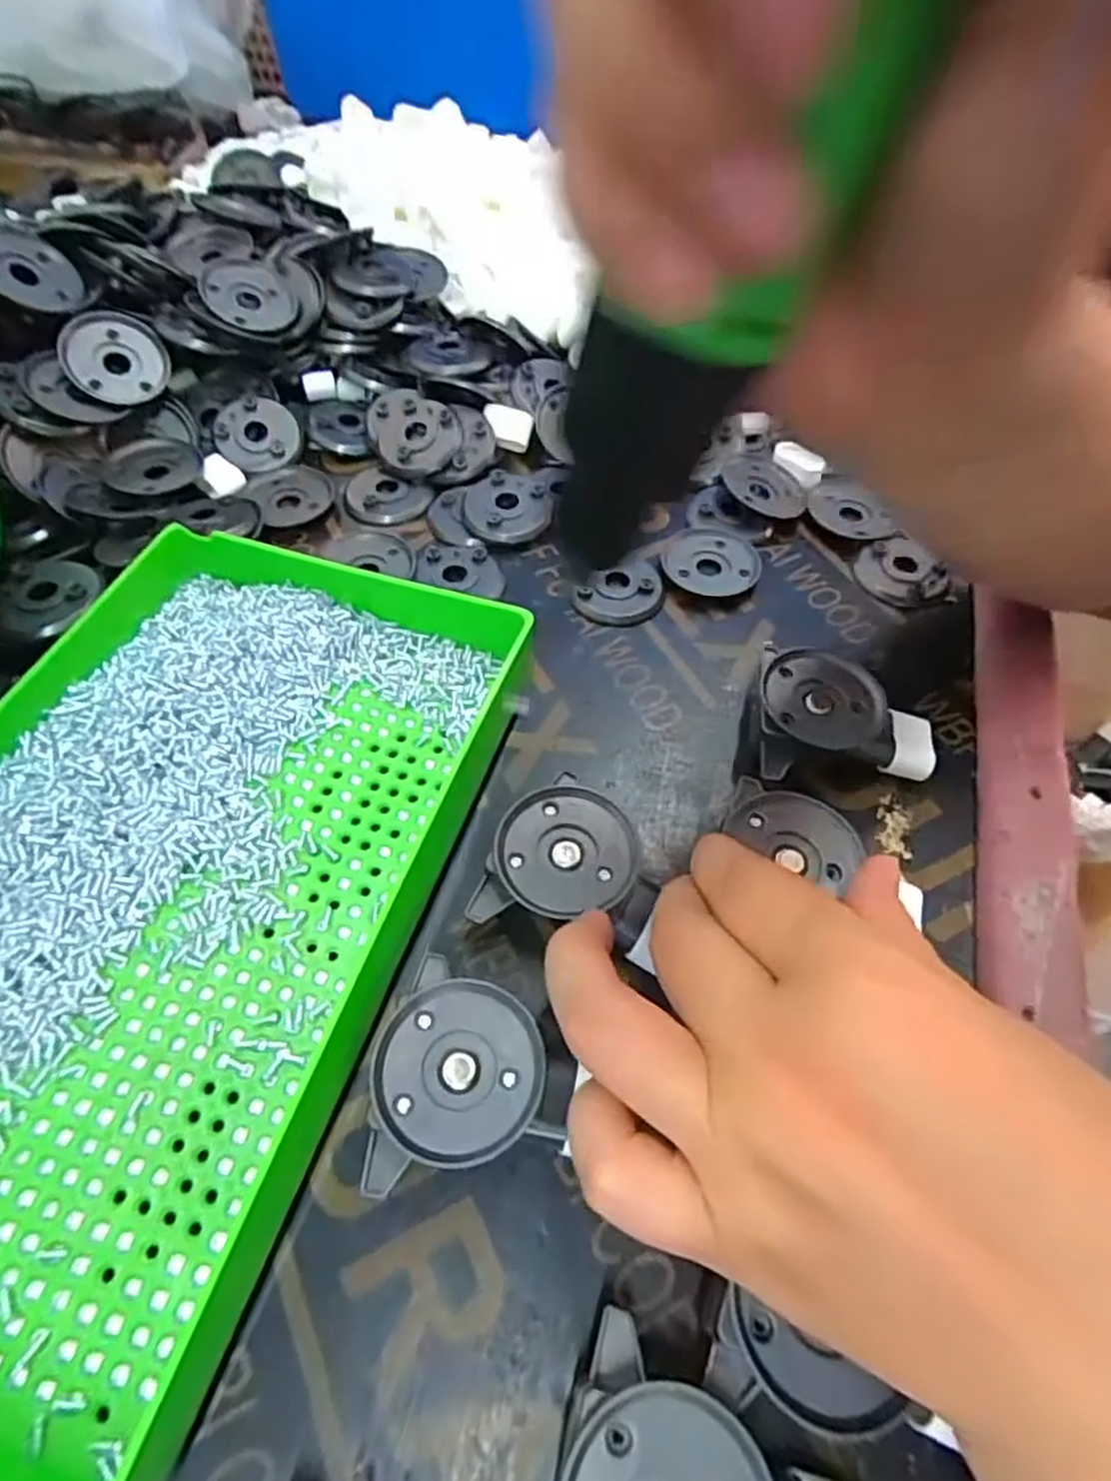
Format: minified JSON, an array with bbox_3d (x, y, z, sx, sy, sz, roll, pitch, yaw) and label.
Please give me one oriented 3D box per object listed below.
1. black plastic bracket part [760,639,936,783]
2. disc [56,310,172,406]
[{"bbox_3d":[0.103,-0.005,0.260,0.065,0.029,0.047,3,56,0],"label":"black plastic bracket part"},{"bbox_3d":[-0.199,-0.173,0.329,0.042,0.004,0.042,-16,89,-22],"label":"disc"}]

